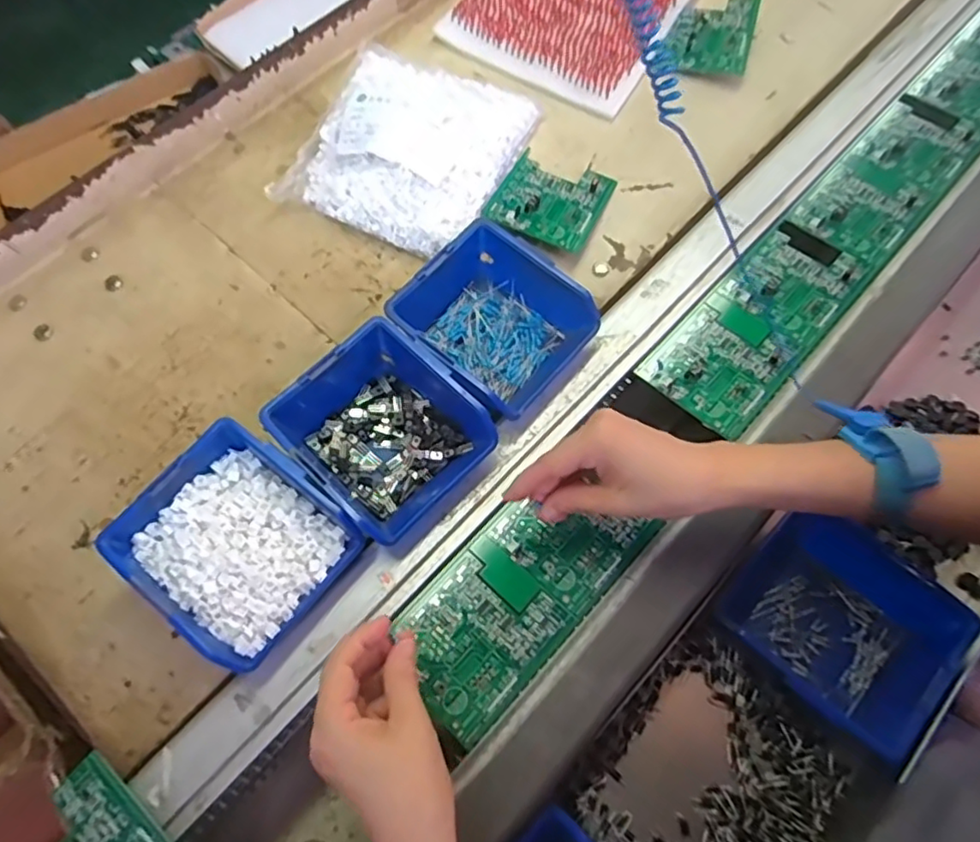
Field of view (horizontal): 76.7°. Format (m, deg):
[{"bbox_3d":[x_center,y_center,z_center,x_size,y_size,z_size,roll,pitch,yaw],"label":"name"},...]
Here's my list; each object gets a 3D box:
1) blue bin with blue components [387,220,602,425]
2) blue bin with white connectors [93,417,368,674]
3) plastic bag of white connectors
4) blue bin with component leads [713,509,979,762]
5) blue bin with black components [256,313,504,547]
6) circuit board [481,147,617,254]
[{"bbox_3d":[0.000,-0.081,0.497,0.132,0.058,0.121,40,73,19],"label":"blue bin with blue components"},{"bbox_3d":[-0.174,0.084,0.429,0.136,0.052,0.123,37,72,18],"label":"blue bin with white connectors"},{"bbox_3d":[-0.074,-0.261,0.587,0.183,0.046,0.193,20,68,12],"label":"plastic bag of white connectors"},{"bbox_3d":[0.248,0.152,0.441,0.145,0.068,0.122,37,72,17],"label":"blue bin with component leads"},{"bbox_3d":[-0.080,0.007,0.460,0.128,0.057,0.119,38,72,18],"label":"blue bin with black components"},{"bbox_3d":[0.057,-0.210,0.579,0.094,0.020,0.110,23,68,13],"label":"circuit board"}]

